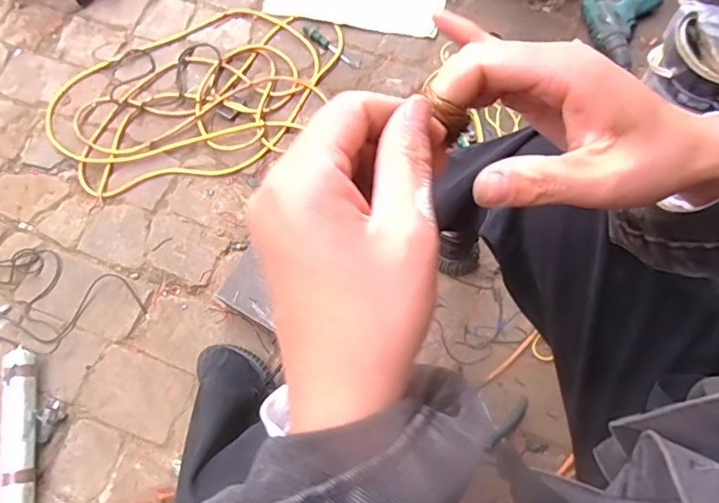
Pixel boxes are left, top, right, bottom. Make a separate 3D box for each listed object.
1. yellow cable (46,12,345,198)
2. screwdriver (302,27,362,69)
[{"bbox_3d":[-0.307,-0.302,1.034,0.573,0.021,0.330,-25,71,-7],"label":"yellow cable"},{"bbox_3d":[-0.057,-0.411,1.062,0.142,0.016,0.023,35,75,13],"label":"screwdriver"}]

